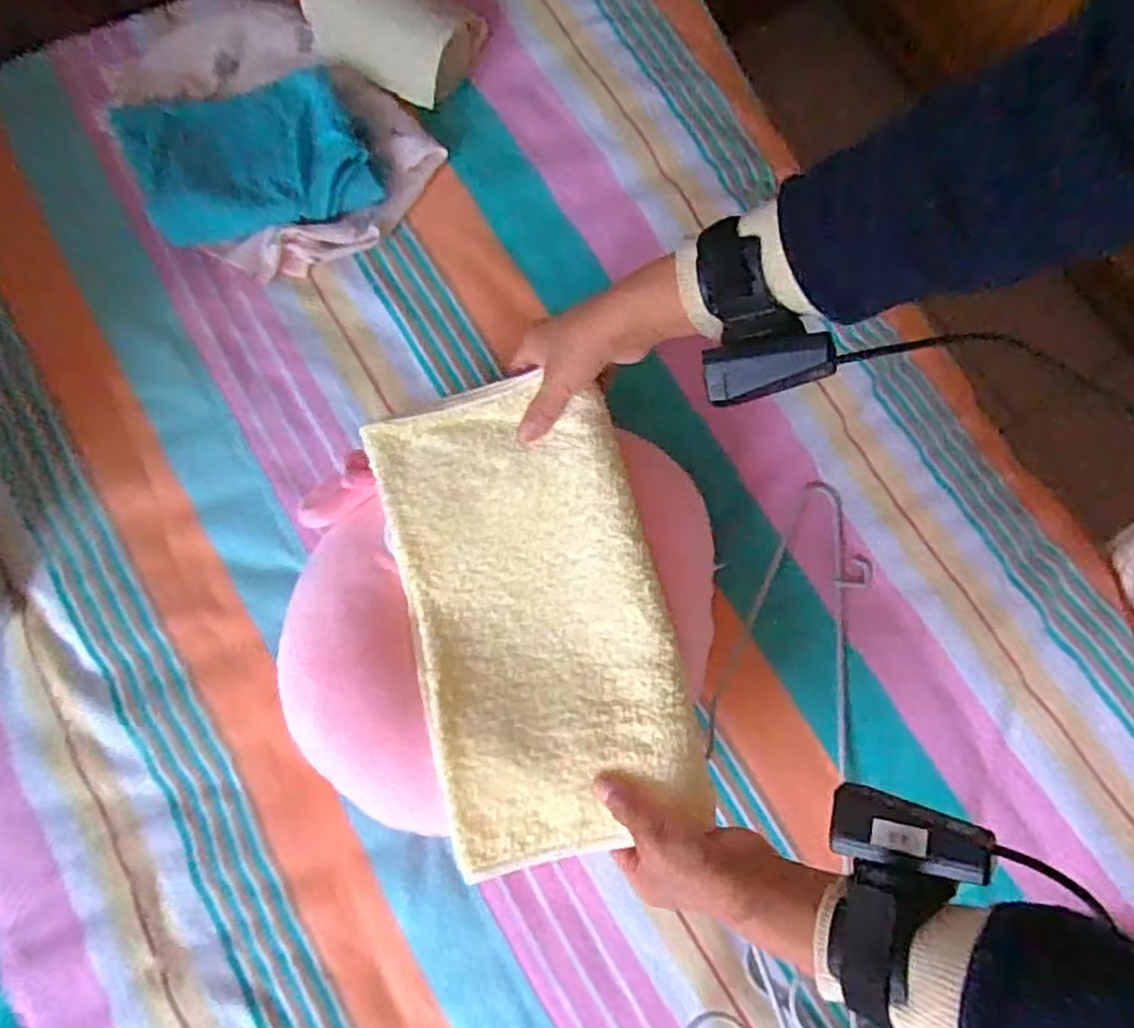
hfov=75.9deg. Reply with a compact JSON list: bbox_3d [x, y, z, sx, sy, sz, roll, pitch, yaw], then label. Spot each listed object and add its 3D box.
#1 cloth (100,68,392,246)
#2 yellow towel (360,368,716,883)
[{"bbox_3d":[-0.267,-0.302,0.613,0.200,0.046,0.125,-13,79,-4],"label":"cloth"},{"bbox_3d":[-0.023,0.065,0.488,0.166,0.046,0.302,-14,79,-4],"label":"yellow towel"}]

